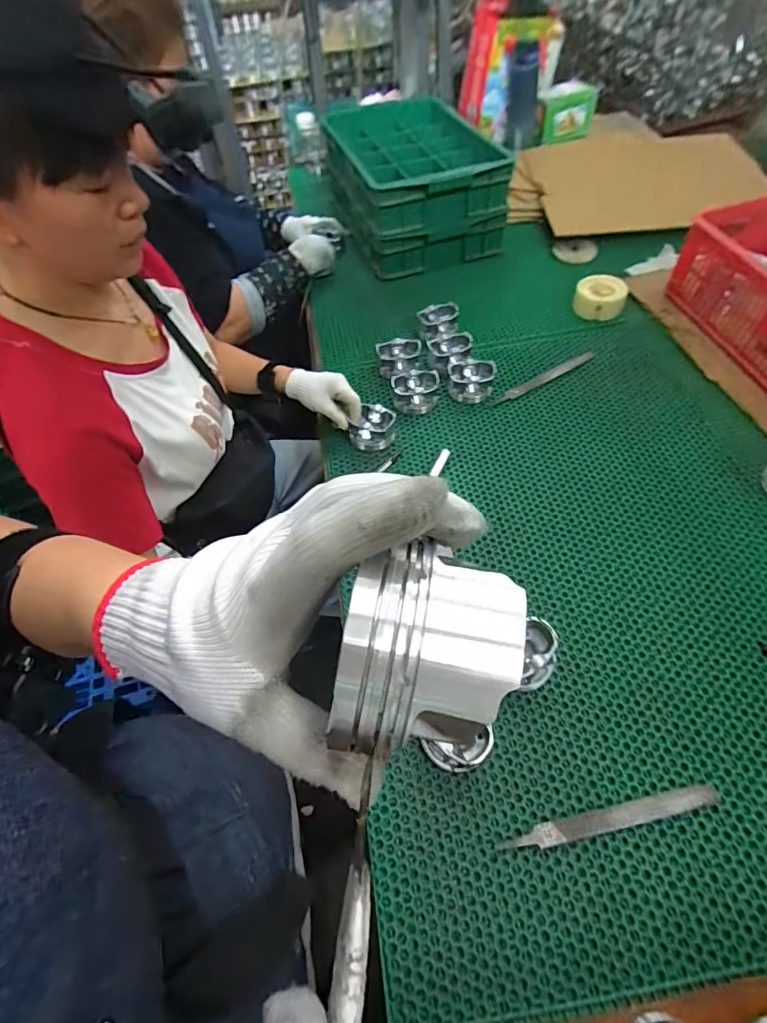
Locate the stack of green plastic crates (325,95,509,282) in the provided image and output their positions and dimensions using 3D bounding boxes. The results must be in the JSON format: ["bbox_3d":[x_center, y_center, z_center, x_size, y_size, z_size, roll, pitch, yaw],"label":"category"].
[{"bbox_3d":[0.071,-0.838,1.200,0.353,0.199,0.511,-15,56,-6],"label":"stack of green plastic crates"}]

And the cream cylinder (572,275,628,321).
[{"bbox_3d":[0.455,-0.451,0.994,0.101,0.050,0.092,-2,56,3],"label":"cream cylinder"}]

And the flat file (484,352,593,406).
[{"bbox_3d":[0.296,-0.248,0.882,0.240,0.009,0.017,-27,58,-14],"label":"flat file"}]

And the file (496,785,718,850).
[{"bbox_3d":[0.239,0.325,0.497,0.231,0.006,0.021,-12,56,-4],"label":"file"}]

